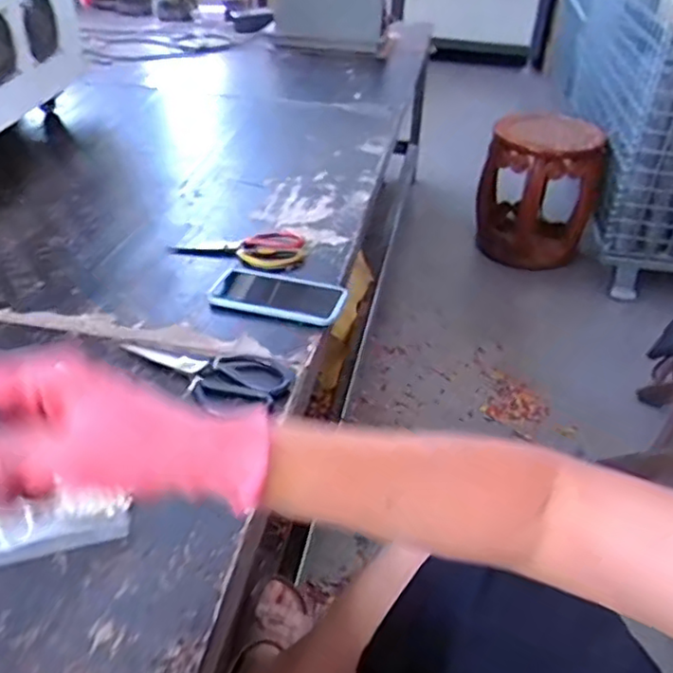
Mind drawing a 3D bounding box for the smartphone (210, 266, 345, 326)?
[{"bbox_3d":[-0.079,-0.055,0.867,0.187,0.014,0.101,9,31,17],"label":"smartphone"}]

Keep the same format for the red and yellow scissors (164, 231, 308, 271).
[{"bbox_3d":[-0.139,-0.136,0.962,0.183,0.017,0.106,5,37,2],"label":"red and yellow scissors"}]

